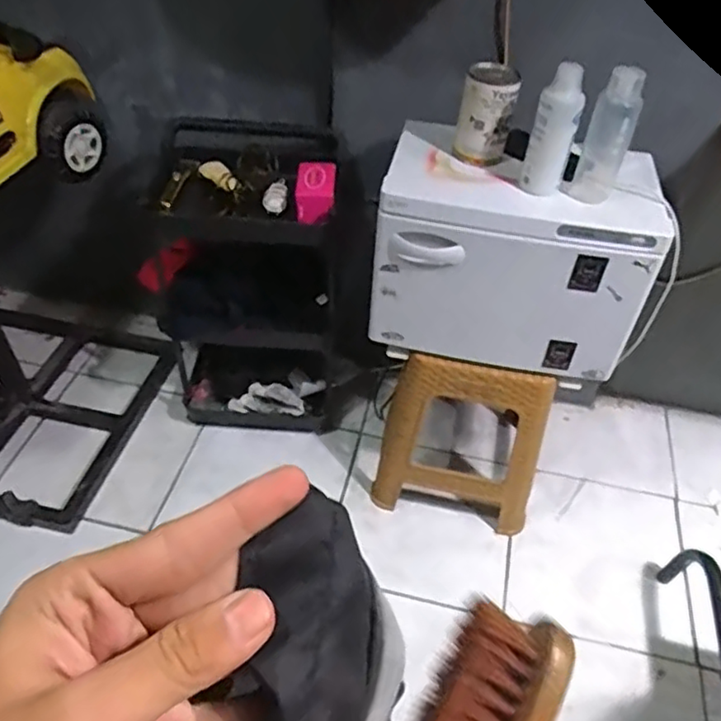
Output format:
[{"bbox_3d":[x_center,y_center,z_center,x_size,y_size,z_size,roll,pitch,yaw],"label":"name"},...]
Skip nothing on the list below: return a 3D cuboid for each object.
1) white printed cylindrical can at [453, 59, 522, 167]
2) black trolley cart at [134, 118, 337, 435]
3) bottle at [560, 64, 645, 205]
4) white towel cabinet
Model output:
[{"bbox_3d":[0.207,-0.407,1.057,0.084,0.138,0.085,1,47,-1],"label":"white printed cylindrical can"},{"bbox_3d":[-0.277,-0.167,1.505,0.425,0.639,0.331,-1,47,-2],"label":"black trolley cart"},{"bbox_3d":[0.378,-0.341,0.981,0.073,0.195,0.051,22,50,18],"label":"bottle"},{"bbox_3d":[0.271,-0.195,1.170,0.449,0.310,0.272,11,48,8],"label":"white towel cabinet"}]

